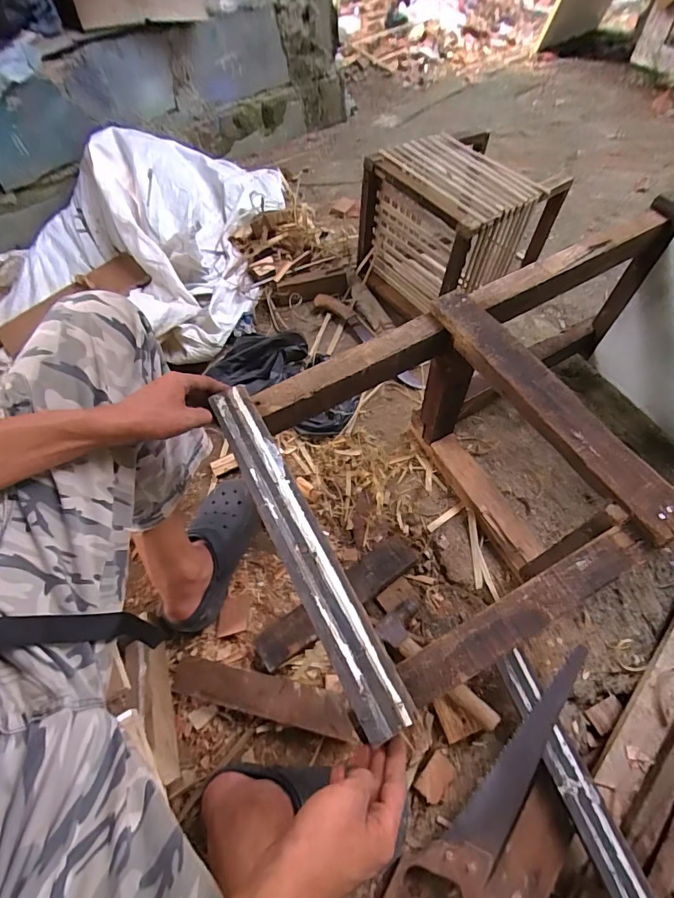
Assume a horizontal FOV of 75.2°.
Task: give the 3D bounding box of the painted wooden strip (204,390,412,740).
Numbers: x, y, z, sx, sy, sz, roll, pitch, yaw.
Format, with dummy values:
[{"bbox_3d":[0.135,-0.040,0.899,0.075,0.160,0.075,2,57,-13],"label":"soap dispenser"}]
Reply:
[{"bbox_3d":[-0.044,0.091,0.465,0.046,0.012,0.399,-25,65,-12],"label":"painted wooden strip"}]

